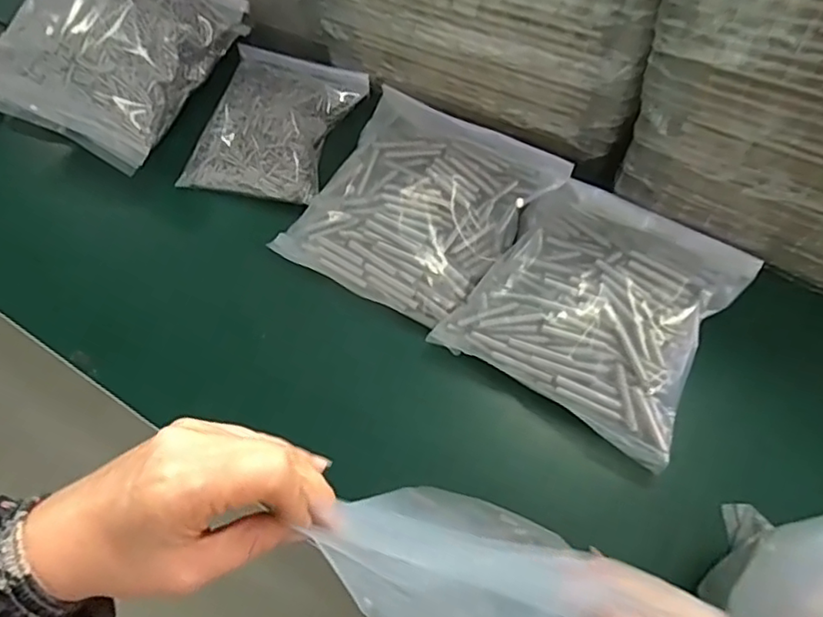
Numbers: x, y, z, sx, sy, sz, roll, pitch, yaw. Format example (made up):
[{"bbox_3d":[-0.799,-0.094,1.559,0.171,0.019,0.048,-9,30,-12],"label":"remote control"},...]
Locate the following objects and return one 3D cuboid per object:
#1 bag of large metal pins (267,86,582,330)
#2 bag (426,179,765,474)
[{"bbox_3d":[0.009,-0.095,0.517,0.180,0.037,0.196,29,70,11],"label":"bag of large metal pins"},{"bbox_3d":[0.147,-0.011,0.465,0.176,0.045,0.192,31,70,12],"label":"bag"}]

